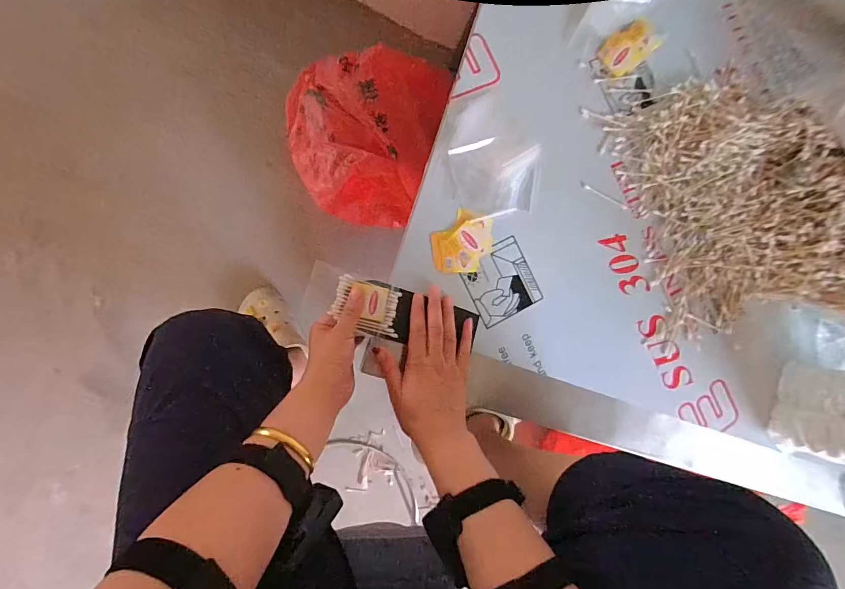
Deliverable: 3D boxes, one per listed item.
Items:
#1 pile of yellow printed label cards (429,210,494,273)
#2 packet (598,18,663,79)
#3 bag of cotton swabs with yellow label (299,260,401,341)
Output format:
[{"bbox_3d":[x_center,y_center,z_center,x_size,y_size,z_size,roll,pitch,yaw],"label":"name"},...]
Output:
[{"bbox_3d":[0.051,-0.067,0.502,0.080,0.012,0.077,0,87,-8],"label":"pile of yellow printed label cards"},{"bbox_3d":[0.294,-0.352,0.566,0.086,0.011,0.054,-37,93,-8],"label":"packet"},{"bbox_3d":[-0.080,0.011,0.461,0.109,0.013,0.072,15,85,-7],"label":"bag of cotton swabs with yellow label"}]

